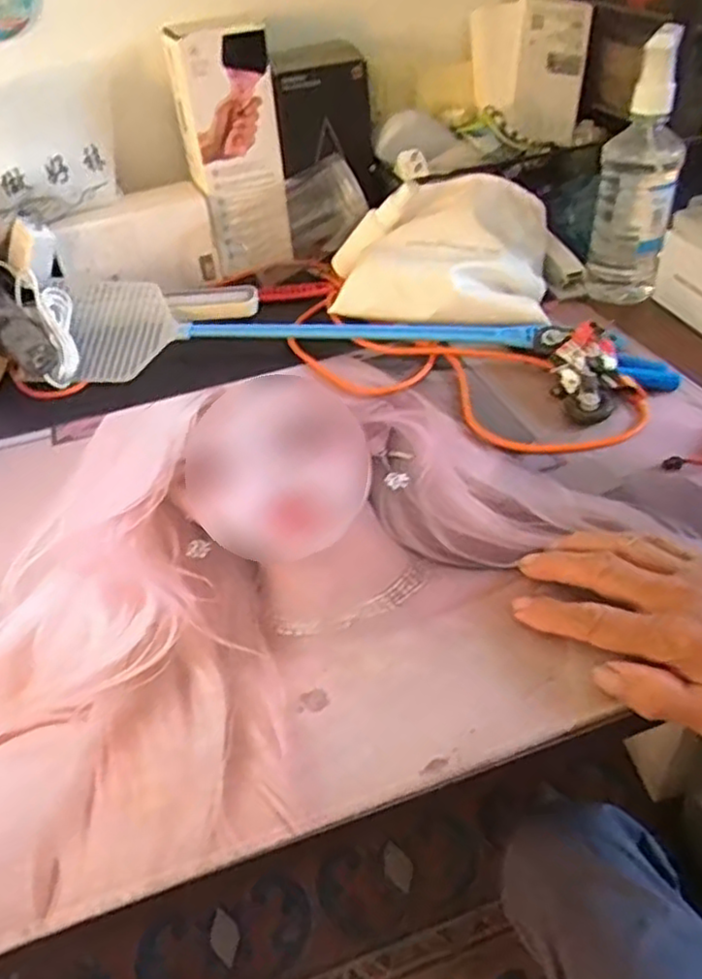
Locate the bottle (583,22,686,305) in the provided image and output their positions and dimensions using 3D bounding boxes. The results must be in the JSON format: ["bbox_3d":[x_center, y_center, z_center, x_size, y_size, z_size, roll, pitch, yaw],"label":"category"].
[{"bbox_3d":[0.263,-0.283,0.646,0.067,0.217,0.081,11,43,18],"label":"bottle"}]

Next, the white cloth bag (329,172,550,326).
[{"bbox_3d":[0.084,-0.235,0.684,0.208,0.079,0.161,3,42,10],"label":"white cloth bag"}]

